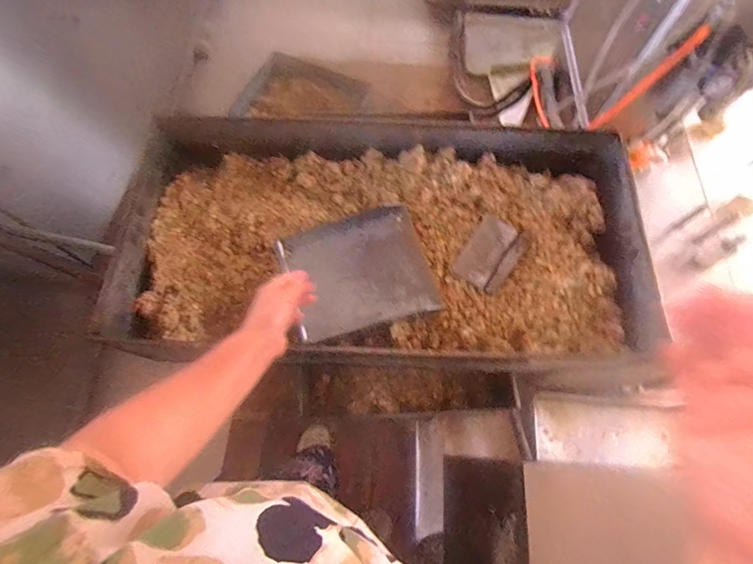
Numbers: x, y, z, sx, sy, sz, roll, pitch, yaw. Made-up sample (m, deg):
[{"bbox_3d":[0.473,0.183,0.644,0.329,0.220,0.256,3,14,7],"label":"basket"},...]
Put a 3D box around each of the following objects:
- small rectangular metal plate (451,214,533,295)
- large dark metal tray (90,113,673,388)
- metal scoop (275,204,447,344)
[{"bbox_3d":[0.224,-0.053,0.797,0.099,0.005,0.140,33,82,13],"label":"small rectangular metal plate"},{"bbox_3d":[-0.004,-0.079,0.782,0.903,0.110,0.474,3,65,0],"label":"large dark metal tray"},{"bbox_3d":[-0.037,-0.015,0.784,0.267,0.050,0.236,-19,67,-10],"label":"metal scoop"}]

